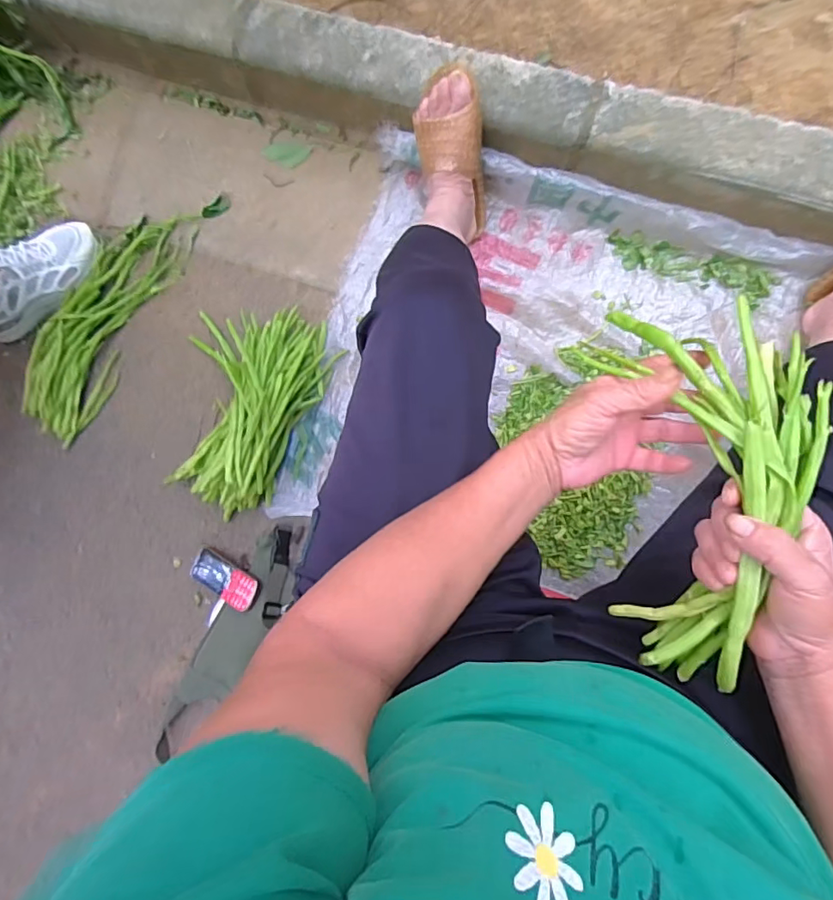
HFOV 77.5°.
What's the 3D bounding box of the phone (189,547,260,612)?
[{"bbox_3d":[-0.290,0.195,0.779,0.117,0.014,0.050,25,91,23],"label":"phone"}]

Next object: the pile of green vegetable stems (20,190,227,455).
[{"bbox_3d":[-0.482,-0.244,0.838,0.146,0.064,0.469,36,92,4],"label":"pile of green vegetable stems"}]

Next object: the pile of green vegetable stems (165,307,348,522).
[{"bbox_3d":[-0.244,-0.060,0.751,0.215,0.094,0.302,2,89,5],"label":"pile of green vegetable stems"}]

